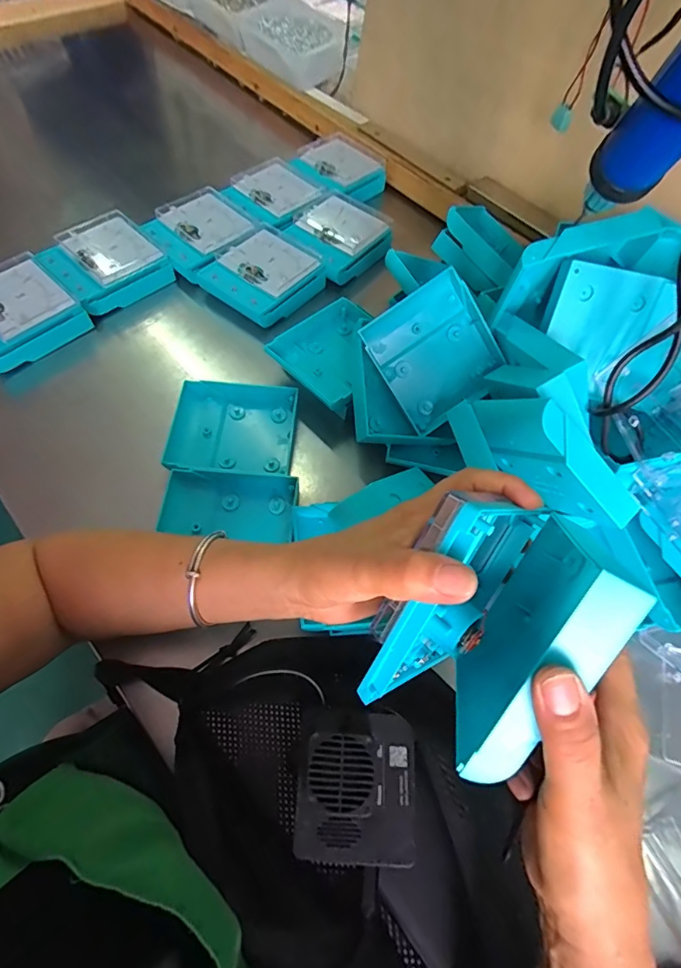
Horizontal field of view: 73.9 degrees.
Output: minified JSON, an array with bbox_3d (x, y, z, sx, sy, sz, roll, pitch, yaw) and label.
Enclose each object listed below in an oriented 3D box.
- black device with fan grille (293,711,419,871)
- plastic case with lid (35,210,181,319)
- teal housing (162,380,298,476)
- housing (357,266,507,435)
[{"bbox_3d":[0.012,0.182,0.271,0.070,0.021,0.077,5,62,-1],"label":"black device with fan grille"},{"bbox_3d":[-0.275,-0.255,0.537,0.120,0.057,0.112,-36,70,-20],"label":"plastic case with lid"},{"bbox_3d":[-0.104,-0.053,0.447,0.114,0.025,0.103,3,62,-2],"label":"teal housing"},{"bbox_3d":[0.089,-0.121,0.422,0.105,0.117,0.022,-33,22,7],"label":"housing"}]

